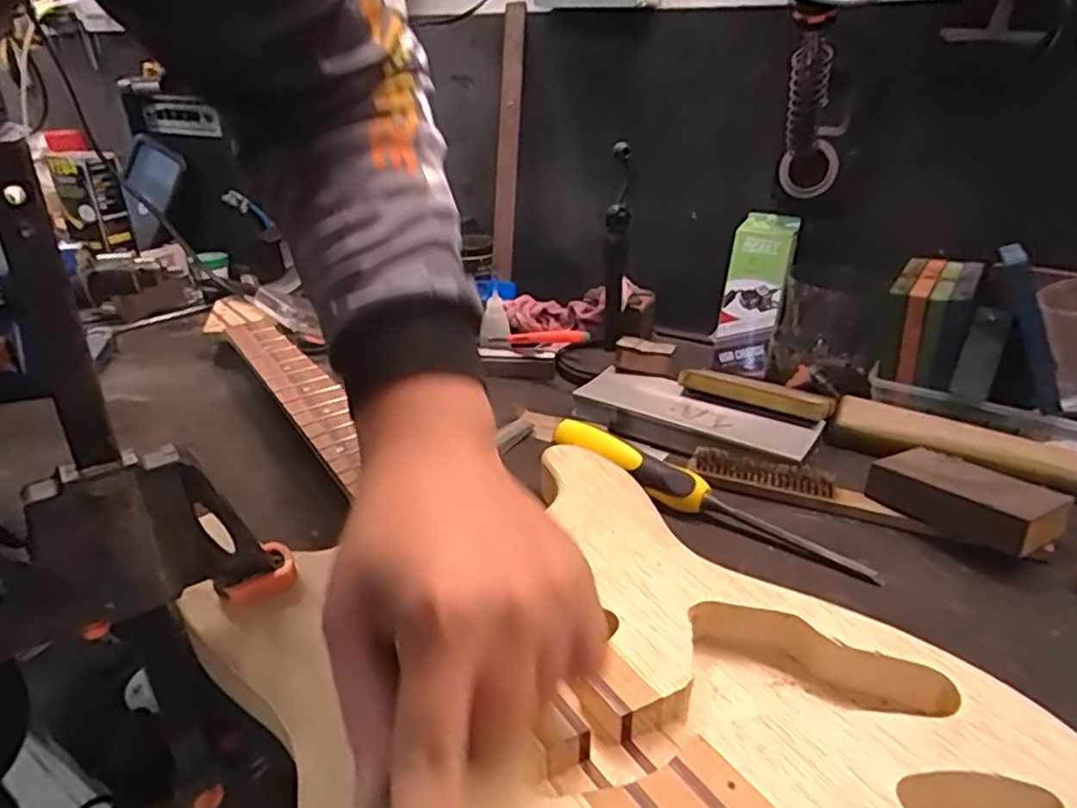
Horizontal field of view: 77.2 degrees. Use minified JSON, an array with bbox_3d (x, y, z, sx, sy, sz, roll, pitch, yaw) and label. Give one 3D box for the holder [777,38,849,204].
[{"bbox_3d":[0.232,-0.246,0.570,0.050,0.159,0.046,16,71,28],"label":"holder"}]

